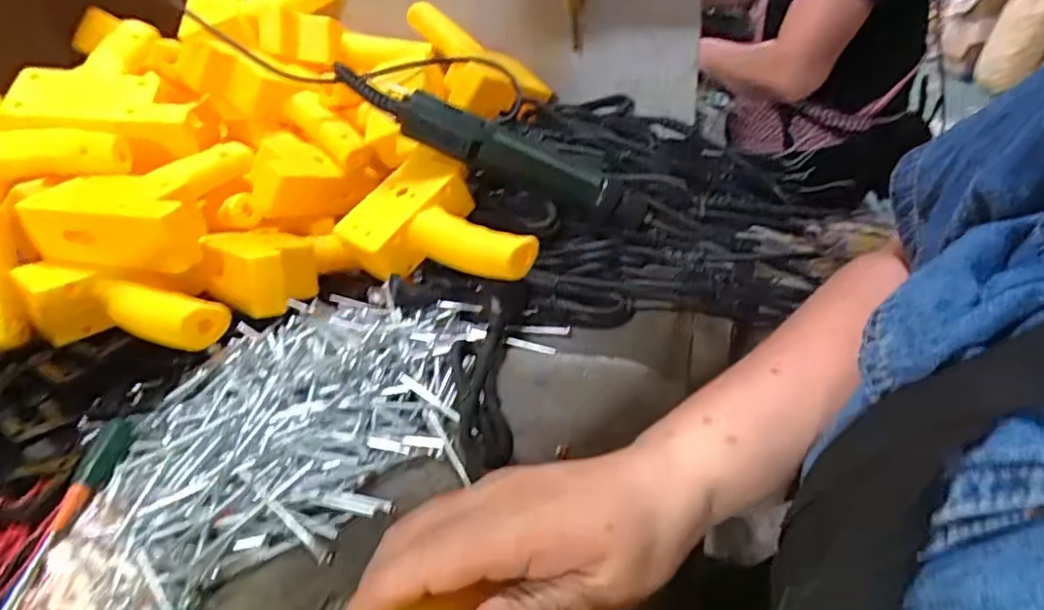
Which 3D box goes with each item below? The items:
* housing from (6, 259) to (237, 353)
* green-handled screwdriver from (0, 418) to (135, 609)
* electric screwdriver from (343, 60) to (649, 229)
[{"bbox_3d":[-0.271,0.005,0.404,0.166,0.049,0.045,7,34,19],"label":"housing"},{"bbox_3d":[-0.237,0.112,0.305,0.016,0.012,0.143,-6,32,-2],"label":"green-handled screwdriver"},{"bbox_3d":[-0.015,-0.128,0.497,0.263,0.036,0.045,20,29,-14],"label":"electric screwdriver"}]

